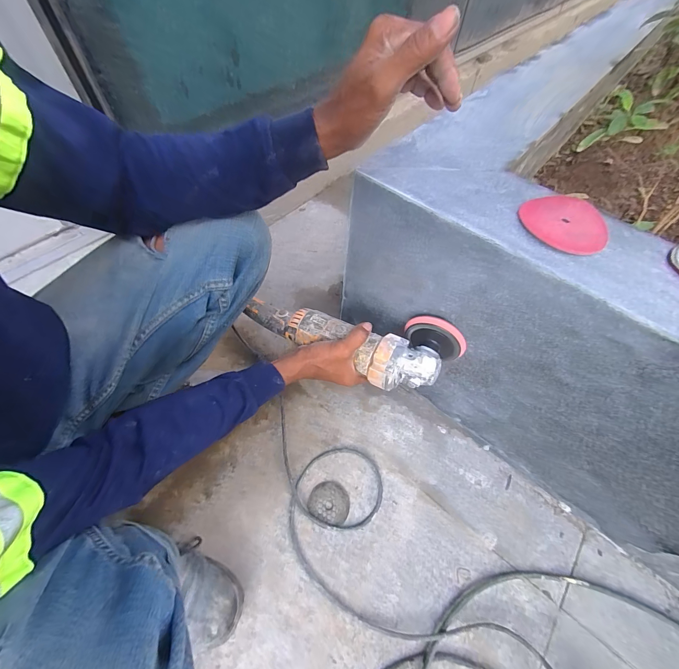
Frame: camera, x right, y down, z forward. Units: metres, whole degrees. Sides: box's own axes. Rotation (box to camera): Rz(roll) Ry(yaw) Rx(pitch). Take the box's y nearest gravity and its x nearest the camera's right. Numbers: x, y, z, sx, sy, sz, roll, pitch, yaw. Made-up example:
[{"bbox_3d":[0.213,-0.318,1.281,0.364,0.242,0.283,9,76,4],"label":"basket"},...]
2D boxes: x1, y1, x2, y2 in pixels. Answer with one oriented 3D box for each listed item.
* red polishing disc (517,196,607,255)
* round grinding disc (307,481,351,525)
[{"bbox_3d":[0.255,-0.128,0.359,0.083,0.015,0.094,-37,65,-24],"label":"red polishing disc"},{"bbox_3d":[-0.018,0.296,0.557,0.070,0.006,0.063,10,56,4],"label":"round grinding disc"}]

